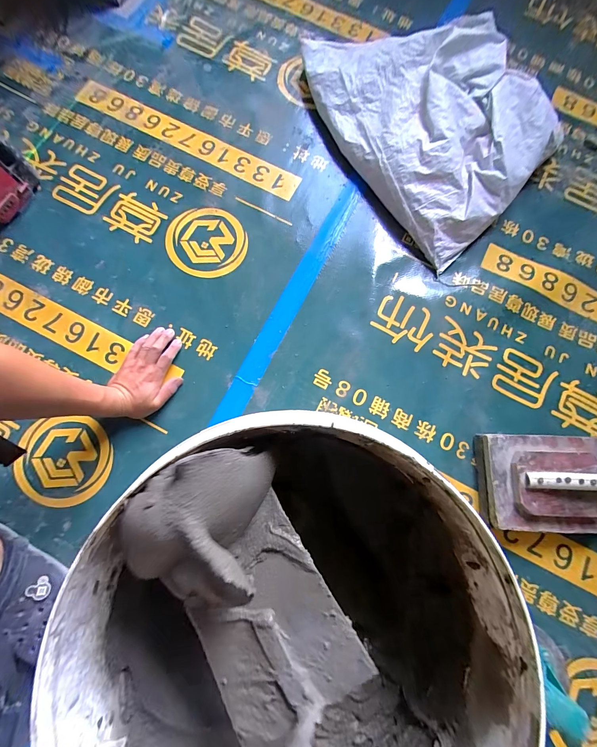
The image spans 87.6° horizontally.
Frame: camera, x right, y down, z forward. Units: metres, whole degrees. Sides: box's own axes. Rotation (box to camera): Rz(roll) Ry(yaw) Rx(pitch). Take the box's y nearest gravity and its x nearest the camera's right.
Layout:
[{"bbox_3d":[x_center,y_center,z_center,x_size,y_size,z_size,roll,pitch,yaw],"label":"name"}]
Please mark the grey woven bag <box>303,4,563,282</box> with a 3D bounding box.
[{"bbox_3d":[0.283,-0.553,0.678,0.367,0.134,0.565,-36,80,-8],"label":"grey woven bag"}]

